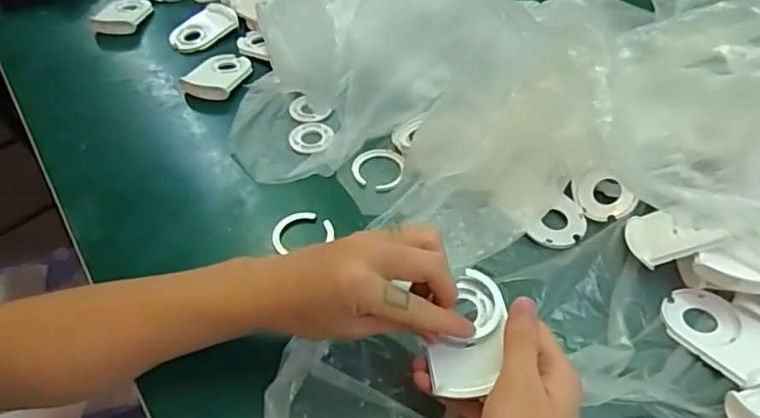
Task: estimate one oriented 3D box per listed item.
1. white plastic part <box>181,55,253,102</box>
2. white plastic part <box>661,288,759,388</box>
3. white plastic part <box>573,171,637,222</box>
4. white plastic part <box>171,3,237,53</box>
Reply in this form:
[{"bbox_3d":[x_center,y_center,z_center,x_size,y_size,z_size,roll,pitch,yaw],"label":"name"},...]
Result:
[{"bbox_3d":[-0.180,-0.152,0.630,0.056,0.017,0.080,11,49,11],"label":"white plastic part"},{"bbox_3d":[0.247,0.089,0.408,0.055,0.018,0.082,-31,54,-24],"label":"white plastic part"},{"bbox_3d":[0.196,-0.011,0.494,0.043,0.012,0.047,-7,71,20],"label":"white plastic part"},{"bbox_3d":[-0.218,-0.223,0.696,0.058,0.018,0.082,26,54,22],"label":"white plastic part"}]

